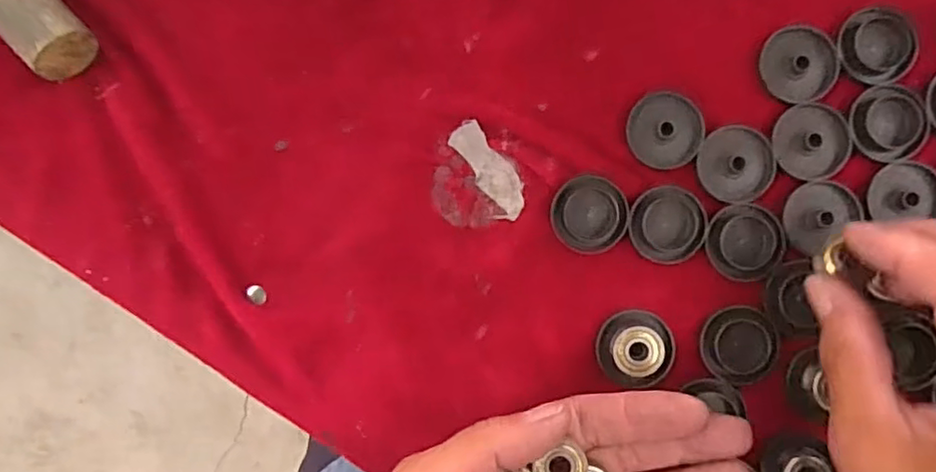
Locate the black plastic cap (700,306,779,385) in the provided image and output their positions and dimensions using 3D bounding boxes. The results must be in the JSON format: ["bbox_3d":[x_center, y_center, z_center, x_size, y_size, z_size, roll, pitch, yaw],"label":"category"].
[{"bbox_3d":[0.117,0.047,0.267,0.031,0.004,0.032,0,89,2],"label":"black plastic cap"}]

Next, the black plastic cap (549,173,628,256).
[{"bbox_3d":[0.053,-0.009,0.271,0.032,0.005,0.034,0,89,2],"label":"black plastic cap"}]

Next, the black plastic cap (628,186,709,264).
[{"bbox_3d":[0.087,-0.005,0.269,0.032,0.004,0.032,0,89,2],"label":"black plastic cap"}]

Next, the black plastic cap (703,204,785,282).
[{"bbox_3d":[0.120,0.003,0.267,0.032,0.004,0.032,0,89,2],"label":"black plastic cap"}]

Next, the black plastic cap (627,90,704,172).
[{"bbox_3d":[0.087,-0.046,0.270,0.031,0.007,0.032,0,89,2],"label":"black plastic cap"}]

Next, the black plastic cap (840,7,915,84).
[{"bbox_3d":[0.177,-0.082,0.267,0.033,0.005,0.032,-10,89,2],"label":"black plastic cap"}]

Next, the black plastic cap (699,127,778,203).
[{"bbox_3d":[0.117,-0.031,0.269,0.032,0.005,0.033,0,89,2],"label":"black plastic cap"}]

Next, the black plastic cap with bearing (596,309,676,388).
[{"bbox_3d":[0.072,0.048,0.267,0.032,0.009,0.031,0,89,2],"label":"black plastic cap with bearing"}]

